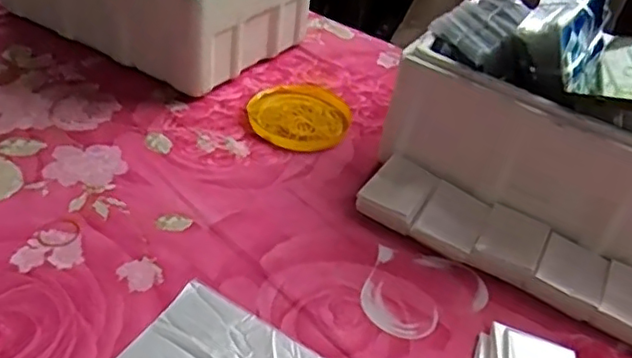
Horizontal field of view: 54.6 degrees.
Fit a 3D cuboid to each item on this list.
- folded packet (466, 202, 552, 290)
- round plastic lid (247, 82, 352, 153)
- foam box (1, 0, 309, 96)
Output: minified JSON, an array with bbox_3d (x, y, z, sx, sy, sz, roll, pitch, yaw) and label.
[{"bbox_3d":[0.204,0.071,0.643,0.063,0.028,0.088,24,40,19],"label":"folded packet"},{"bbox_3d":[-0.018,-0.088,0.814,0.126,0.020,0.139,25,40,20],"label":"round plastic lid"},{"bbox_3d":[-0.247,-0.276,0.894,0.412,0.166,0.234,24,40,19],"label":"foam box"}]

